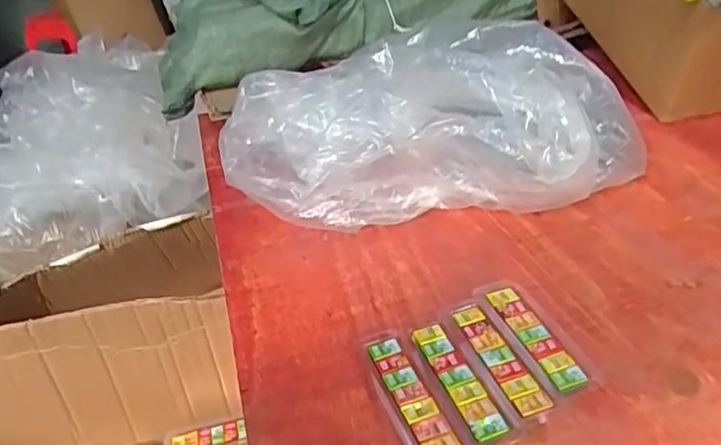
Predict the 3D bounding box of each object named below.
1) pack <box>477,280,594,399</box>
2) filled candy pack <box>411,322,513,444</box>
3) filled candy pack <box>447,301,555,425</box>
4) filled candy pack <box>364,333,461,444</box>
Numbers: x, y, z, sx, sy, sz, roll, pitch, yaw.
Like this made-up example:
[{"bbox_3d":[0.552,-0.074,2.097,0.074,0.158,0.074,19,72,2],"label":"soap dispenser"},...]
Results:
[{"bbox_3d":[0.142,0.092,0.504,0.044,0.006,0.129,-15,34,-13],"label":"pack"},{"bbox_3d":[0.074,0.120,0.473,0.031,0.004,0.121,-15,34,-13],"label":"filled candy pack"},{"bbox_3d":[0.110,0.106,0.486,0.033,0.005,0.123,-15,34,-13],"label":"filled candy pack"},{"bbox_3d":[0.036,0.132,0.463,0.032,0.007,0.125,-15,34,-13],"label":"filled candy pack"}]

